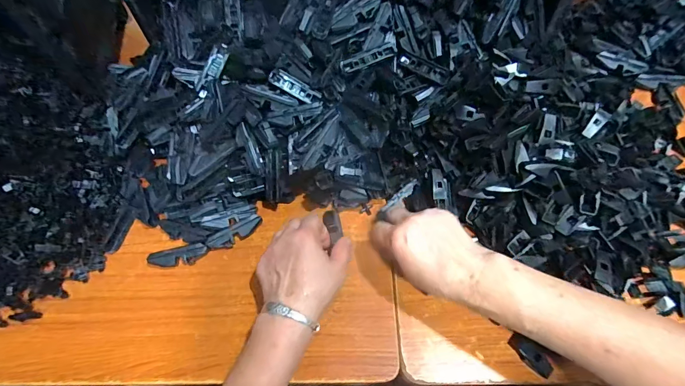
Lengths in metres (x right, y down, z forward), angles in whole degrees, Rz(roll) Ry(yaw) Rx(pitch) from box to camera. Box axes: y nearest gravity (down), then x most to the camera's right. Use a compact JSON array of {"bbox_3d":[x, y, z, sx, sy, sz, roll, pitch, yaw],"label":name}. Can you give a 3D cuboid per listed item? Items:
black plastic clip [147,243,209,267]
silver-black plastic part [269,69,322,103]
[{"bbox_3d":[-0.208,0.078,0.441,0.074,0.016,0.024,-3,58,2],"label":"black plastic clip"},{"bbox_3d":[-0.062,-0.139,0.457,0.068,0.010,0.020,26,65,-11],"label":"silver-black plastic part"}]

